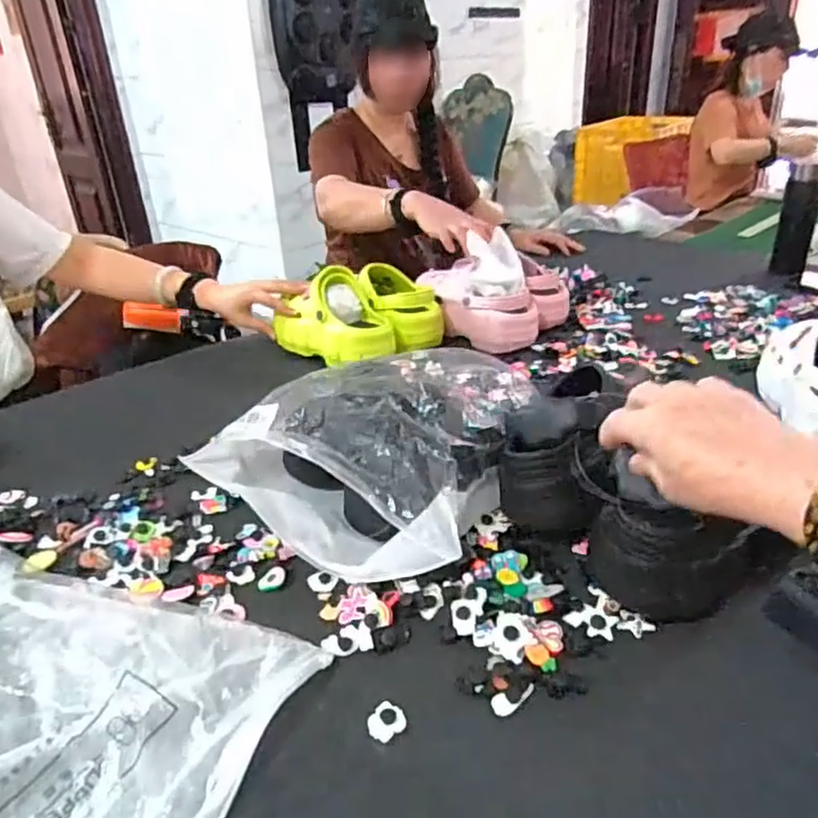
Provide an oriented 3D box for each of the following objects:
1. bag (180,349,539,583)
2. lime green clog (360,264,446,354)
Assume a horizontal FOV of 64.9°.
[{"bbox_3d":[-0.030,0.020,0.681,0.265,0.122,0.322,8,30,21],"label":"bag"},{"bbox_3d":[-0.020,-0.182,1.067,0.122,0.082,0.204,-11,44,-20],"label":"lime green clog"}]

